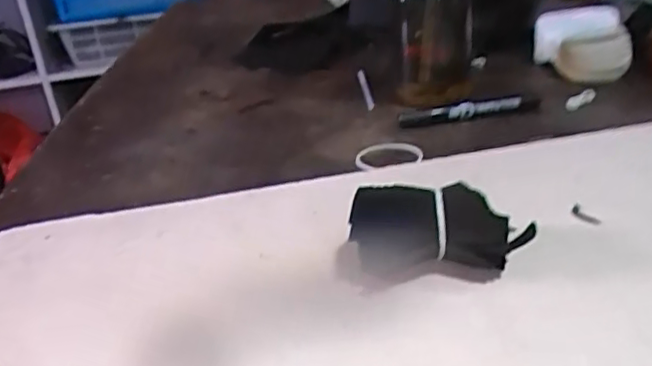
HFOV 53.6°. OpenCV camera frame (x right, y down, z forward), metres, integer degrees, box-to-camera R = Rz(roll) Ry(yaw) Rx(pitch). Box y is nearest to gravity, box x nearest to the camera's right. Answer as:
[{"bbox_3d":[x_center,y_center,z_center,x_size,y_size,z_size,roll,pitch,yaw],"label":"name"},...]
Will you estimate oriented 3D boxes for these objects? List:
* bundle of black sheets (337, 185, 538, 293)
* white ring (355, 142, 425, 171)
[{"bbox_3d":[0.067,0.029,0.380,0.116,0.044,0.044,-4,26,5],"label":"bundle of black sheets"},{"bbox_3d":[0.052,-0.024,0.545,0.054,0.006,0.054,-6,26,2],"label":"white ring"}]

